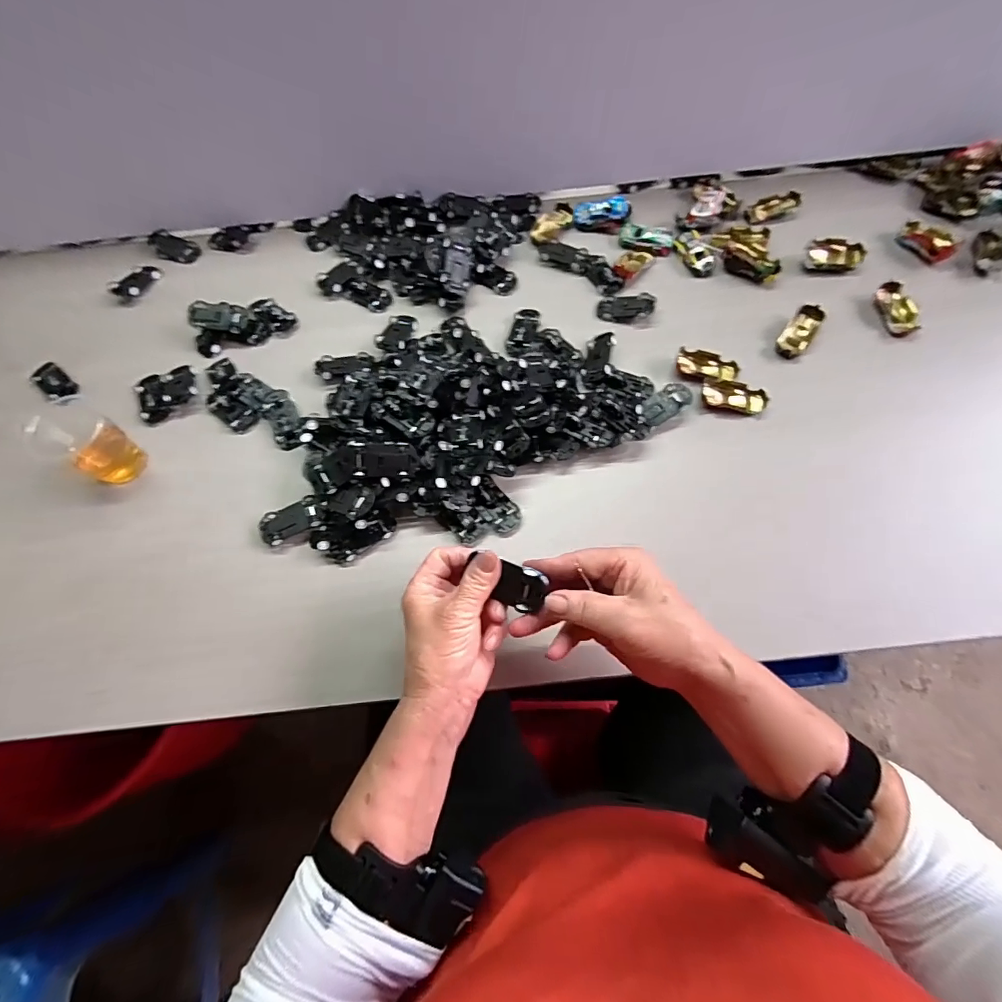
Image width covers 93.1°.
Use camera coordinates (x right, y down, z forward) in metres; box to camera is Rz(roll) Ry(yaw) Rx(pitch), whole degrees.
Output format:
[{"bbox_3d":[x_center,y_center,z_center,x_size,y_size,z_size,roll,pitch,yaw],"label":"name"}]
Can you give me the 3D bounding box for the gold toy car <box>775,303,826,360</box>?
[{"bbox_3d":[0.320,-0.180,0.505,0.030,0.017,0.064,36,73,16],"label":"gold toy car"}]

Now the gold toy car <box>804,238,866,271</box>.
[{"bbox_3d":[0.380,-0.281,0.542,0.065,0.020,0.034,4,67,5],"label":"gold toy car"}]

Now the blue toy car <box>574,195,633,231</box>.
[{"bbox_3d":[0.125,-0.354,0.583,0.067,0.020,0.026,-7,67,0],"label":"blue toy car"}]

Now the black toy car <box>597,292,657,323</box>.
[{"bbox_3d":[0.141,-0.218,0.538,0.062,0.017,0.031,0,66,16],"label":"black toy car"}]

